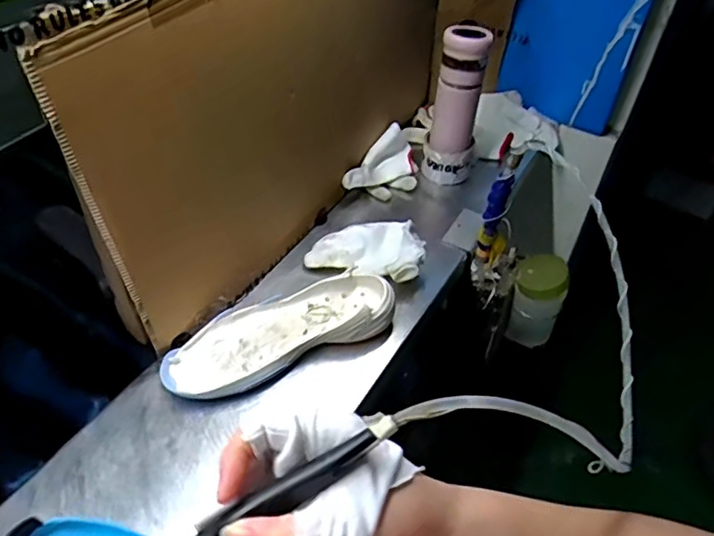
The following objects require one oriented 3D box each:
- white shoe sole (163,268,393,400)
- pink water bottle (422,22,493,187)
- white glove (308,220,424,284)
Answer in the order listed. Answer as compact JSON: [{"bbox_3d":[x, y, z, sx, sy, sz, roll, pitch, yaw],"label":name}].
[{"bbox_3d":[-0.091,0.073,0.688,0.275,0.033,0.108,-19,48,-21],"label":"white shoe sole"},{"bbox_3d":[0.150,-0.242,0.880,0.075,0.232,0.068,19,47,16],"label":"pink water bottle"},{"bbox_3d":[0.016,-0.036,0.793,0.154,0.034,0.106,12,45,9],"label":"white glove"}]

